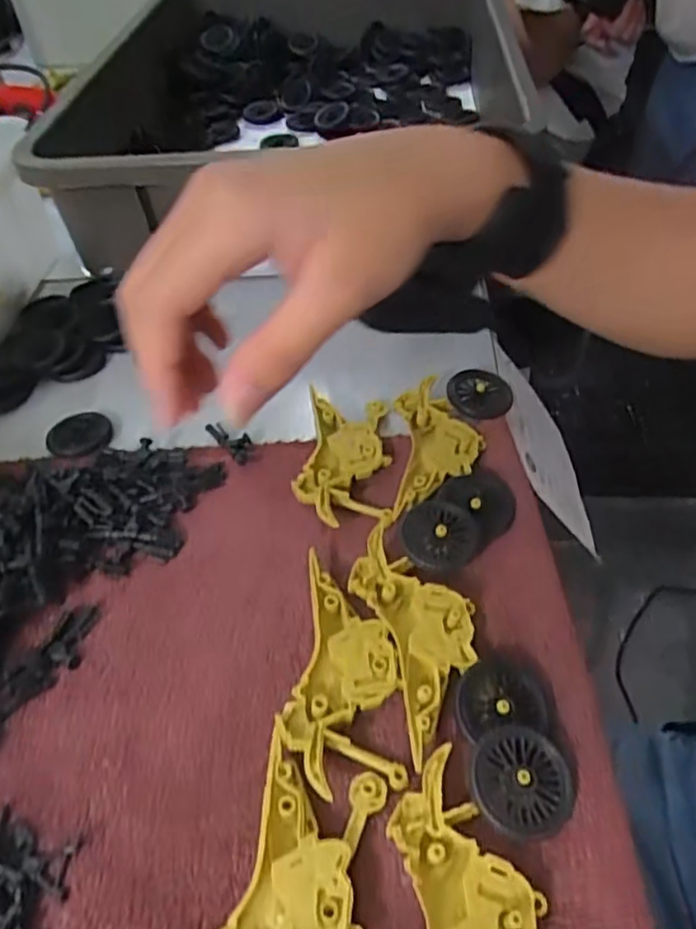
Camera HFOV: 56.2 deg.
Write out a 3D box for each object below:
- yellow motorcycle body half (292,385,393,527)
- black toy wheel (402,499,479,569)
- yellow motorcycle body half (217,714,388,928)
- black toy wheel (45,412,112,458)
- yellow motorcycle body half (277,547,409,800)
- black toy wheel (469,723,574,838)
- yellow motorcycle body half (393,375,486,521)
[{"bbox_3d":[-0.002,-0.004,0.358,0.047,0.014,0.093,-1,49,4],"label":"yellow motorcycle body half"},{"bbox_3d":[0.044,0.032,0.317,0.036,0.012,0.033,-2,48,3],"label":"black toy wheel"},{"bbox_3d":[-0.019,0.150,0.224,0.048,0.013,0.101,7,50,11],"label":"yellow motorcycle body half"},{"bbox_3d":[-0.163,-0.017,0.398,0.037,0.009,0.038,-2,48,3],"label":"black toy wheel"},{"bbox_3d":[-0.003,0.085,0.280,0.047,0.014,0.098,-3,48,2],"label":"yellow motorcycle body half"},{"bbox_3d":[0.064,0.117,0.242,0.036,0.011,0.036,-2,48,3],"label":"black toy wheel"},{"bbox_3d":[0.050,-0.013,0.357,0.047,0.008,0.097,0,49,4],"label":"yellow motorcycle body half"}]

